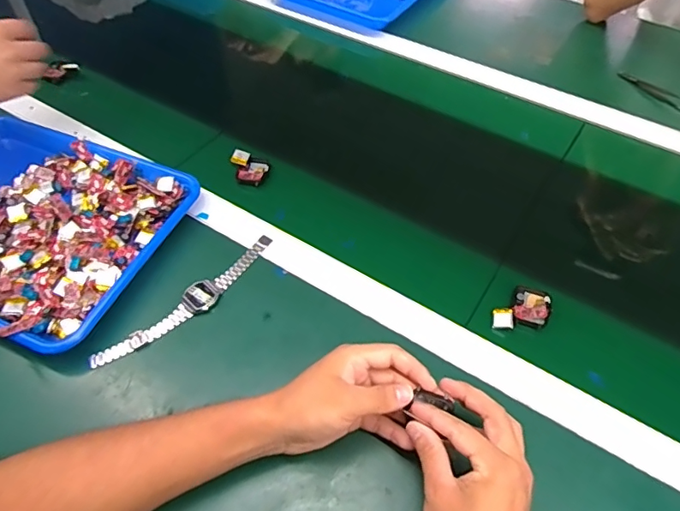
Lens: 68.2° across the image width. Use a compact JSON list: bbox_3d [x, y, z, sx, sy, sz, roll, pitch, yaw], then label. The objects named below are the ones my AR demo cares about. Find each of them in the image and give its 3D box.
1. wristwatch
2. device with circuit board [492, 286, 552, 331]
[{"bbox_3d":[-0.154,0.048,0.527,0.218,0.012,0.034,-39,62,-25],"label":"wristwatch"},{"bbox_3d":[0.187,0.053,0.517,0.053,0.016,0.053,13,54,10],"label":"device with circuit board"}]

